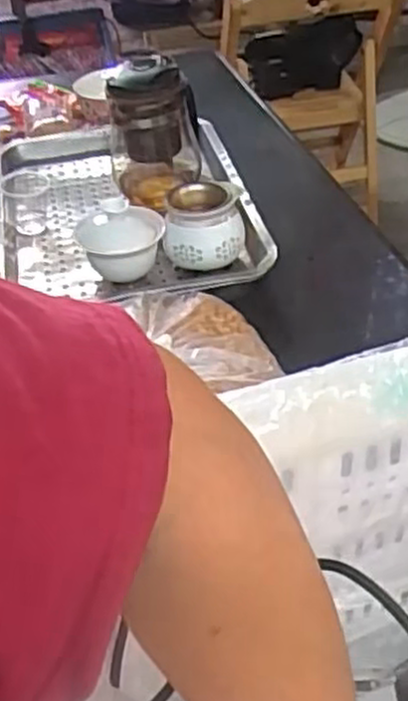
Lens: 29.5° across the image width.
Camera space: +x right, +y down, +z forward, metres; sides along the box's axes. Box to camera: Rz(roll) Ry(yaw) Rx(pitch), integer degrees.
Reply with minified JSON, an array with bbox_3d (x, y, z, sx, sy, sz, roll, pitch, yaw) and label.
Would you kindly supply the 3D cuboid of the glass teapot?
[{"bbox_3d":[-0.048,-0.225,0.815,0.096,0.135,0.098,-3,41,2],"label":"glass teapot"}]

